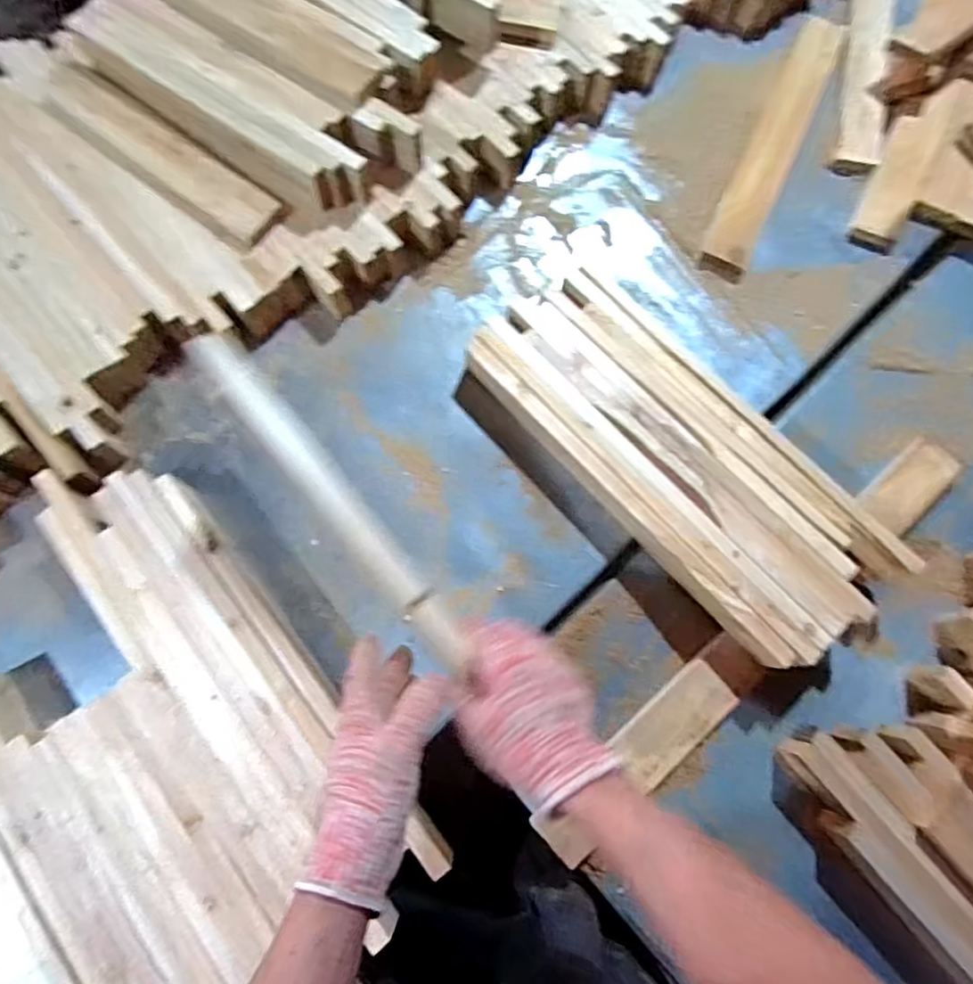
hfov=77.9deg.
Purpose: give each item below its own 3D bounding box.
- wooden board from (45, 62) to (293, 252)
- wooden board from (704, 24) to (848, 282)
[{"bbox_3d":[-0.408,-0.417,0.739,0.362,0.019,0.074,36,77,8],"label":"wooden board"},{"bbox_3d":[0.396,-0.483,0.828,0.063,0.025,0.447,25,76,5],"label":"wooden board"}]

